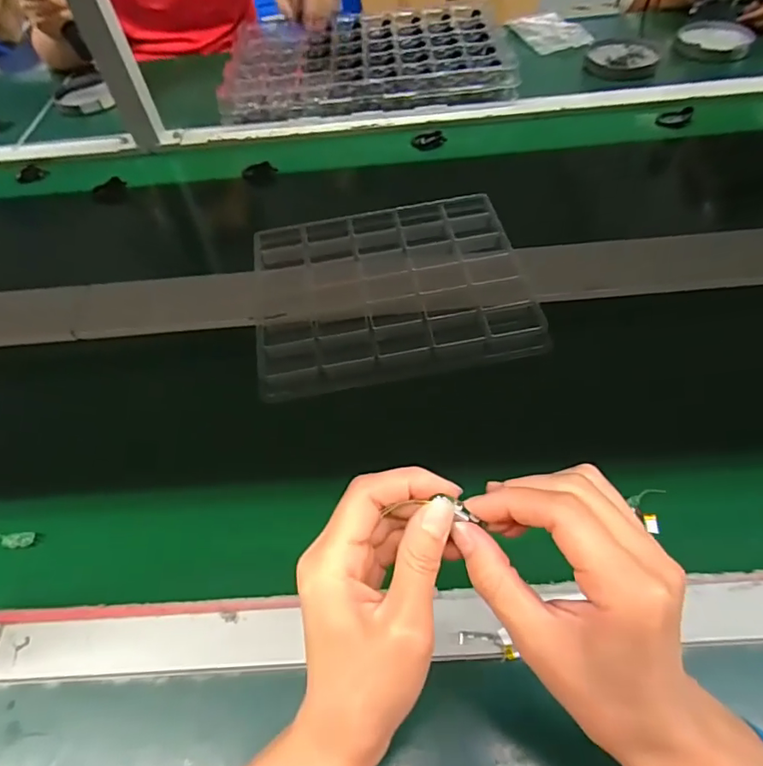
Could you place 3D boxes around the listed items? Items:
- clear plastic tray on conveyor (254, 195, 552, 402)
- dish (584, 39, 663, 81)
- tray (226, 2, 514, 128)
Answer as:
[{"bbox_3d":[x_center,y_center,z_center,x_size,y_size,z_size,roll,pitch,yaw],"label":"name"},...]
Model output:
[{"bbox_3d":[0.006,-0.109,0.588,0.290,0.036,0.231,-10,55,-3],"label":"clear plastic tray on conveyor"},{"bbox_3d":[0.401,-0.544,0.865,0.117,0.025,0.113,-2,55,3],"label":"dish"},{"bbox_3d":[-0.024,-0.554,0.889,0.465,0.046,0.288,-3,55,2],"label":"tray"}]

